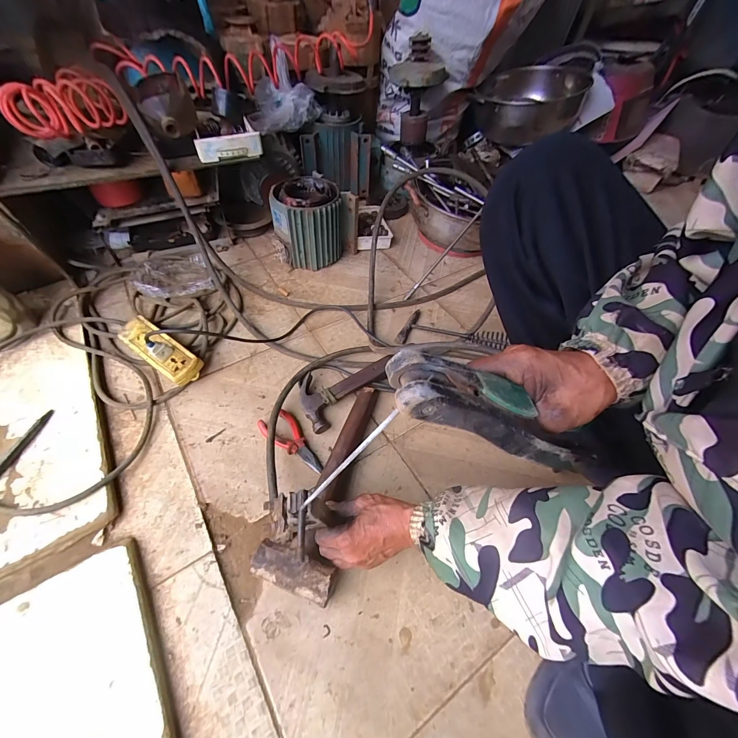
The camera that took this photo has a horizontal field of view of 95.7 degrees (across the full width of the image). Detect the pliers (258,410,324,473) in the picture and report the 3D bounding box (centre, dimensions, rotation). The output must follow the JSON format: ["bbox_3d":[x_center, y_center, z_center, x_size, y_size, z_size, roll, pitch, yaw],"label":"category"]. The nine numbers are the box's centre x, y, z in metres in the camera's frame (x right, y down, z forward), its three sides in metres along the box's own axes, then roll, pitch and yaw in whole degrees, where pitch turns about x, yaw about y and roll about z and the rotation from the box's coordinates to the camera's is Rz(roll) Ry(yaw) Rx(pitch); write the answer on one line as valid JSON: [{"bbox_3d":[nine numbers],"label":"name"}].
[{"bbox_3d":[-0.126,0.124,0.544,0.056,0.019,0.128,-30,61,-23],"label":"pliers"}]

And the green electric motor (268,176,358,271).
[{"bbox_3d":[-0.138,-0.343,0.801,0.176,0.162,0.132,-36,63,-26],"label":"green electric motor"}]

